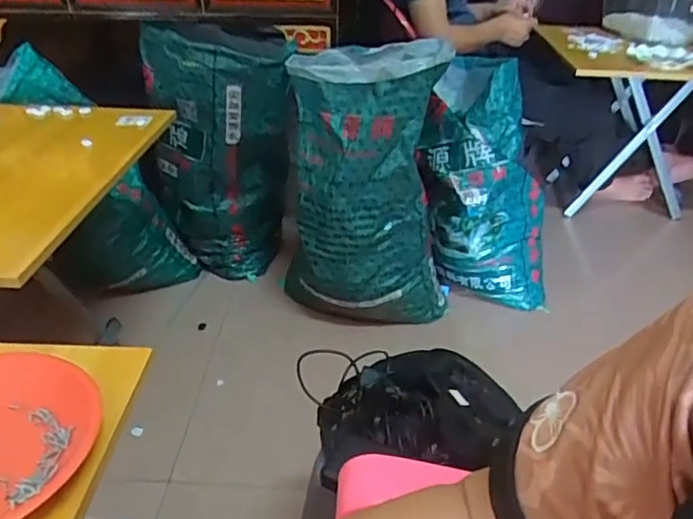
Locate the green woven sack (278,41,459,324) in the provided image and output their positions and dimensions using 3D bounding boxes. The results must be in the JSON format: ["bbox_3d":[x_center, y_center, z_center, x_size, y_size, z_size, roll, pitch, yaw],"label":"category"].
[{"bbox_3d":[0.045,-0.133,1.249,0.333,0.585,0.212,3,33,0],"label":"green woven sack"}]

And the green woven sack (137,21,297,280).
[{"bbox_3d":[-0.290,-0.227,1.380,0.311,0.563,0.215,-4,33,-10],"label":"green woven sack"}]

